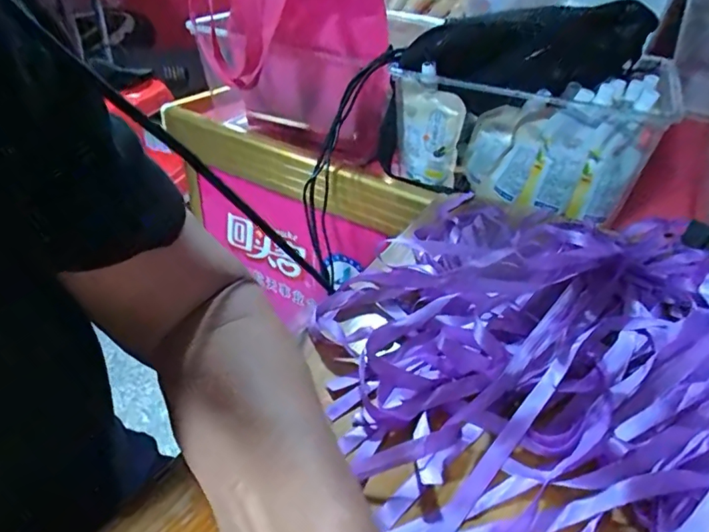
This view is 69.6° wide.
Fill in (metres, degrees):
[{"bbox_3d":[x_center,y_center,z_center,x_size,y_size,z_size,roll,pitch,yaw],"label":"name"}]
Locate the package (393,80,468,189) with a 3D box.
[{"bbox_3d":[0.085,-0.154,0.603,0.026,0.114,0.084,-27,46,-37],"label":"package"}]

